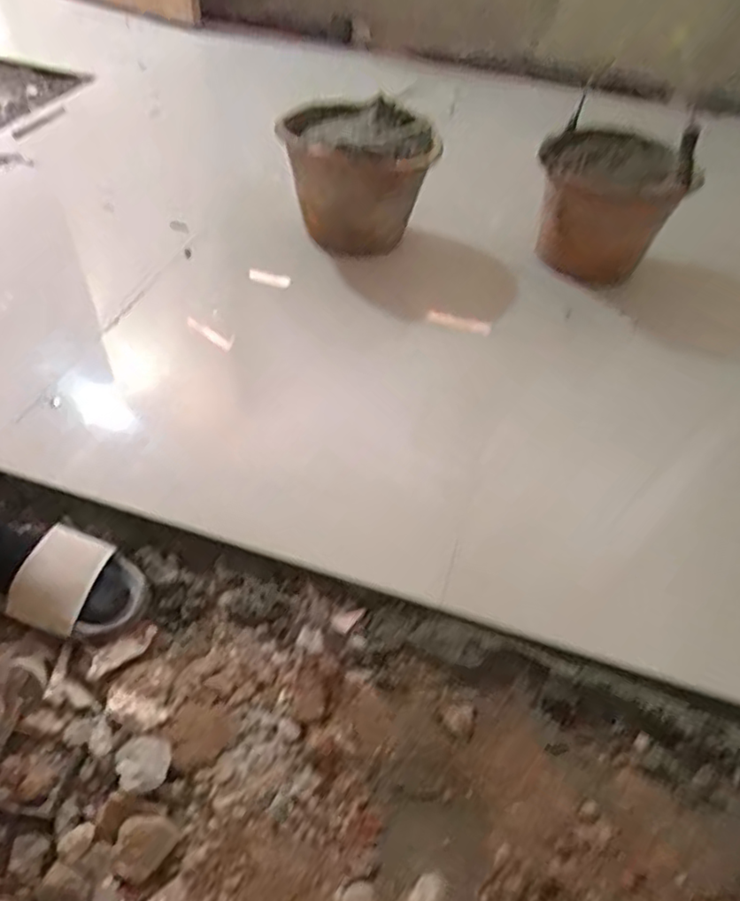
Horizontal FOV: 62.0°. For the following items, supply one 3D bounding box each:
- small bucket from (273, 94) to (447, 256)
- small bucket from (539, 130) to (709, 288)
[{"bbox_3d":[-0.022,-0.515,1.157,0.270,0.196,0.241,28,52,18],"label":"small bucket"},{"bbox_3d":[0.414,-0.434,1.103,0.249,0.250,0.215,33,53,21],"label":"small bucket"}]

